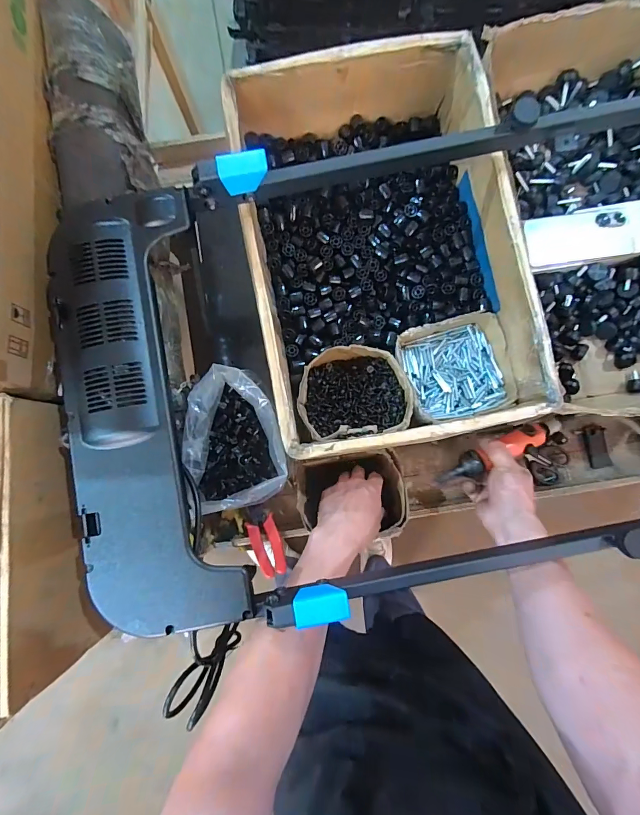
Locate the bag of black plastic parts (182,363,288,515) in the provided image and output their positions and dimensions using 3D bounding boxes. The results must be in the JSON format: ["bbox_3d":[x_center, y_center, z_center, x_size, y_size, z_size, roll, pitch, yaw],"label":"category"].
[{"bbox_3d":[-0.114,0.041,0.504,0.121,0.073,0.179,-15,85,0],"label":"bag of black plastic parts"}]

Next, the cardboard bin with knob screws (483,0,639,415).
[{"bbox_3d":[0.461,-0.296,0.582,0.292,0.145,0.600,-11,85,1],"label":"cardboard bin with knob screws"}]

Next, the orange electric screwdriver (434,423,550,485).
[{"bbox_3d":[0.267,0.069,0.580,0.200,0.038,0.035,-19,85,-10],"label":"orange electric screwdriver"}]

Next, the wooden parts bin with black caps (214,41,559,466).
[{"bbox_3d":[0.083,-0.212,0.557,0.338,0.158,0.518,-11,85,1],"label":"wooden parts bin with black caps"}]

